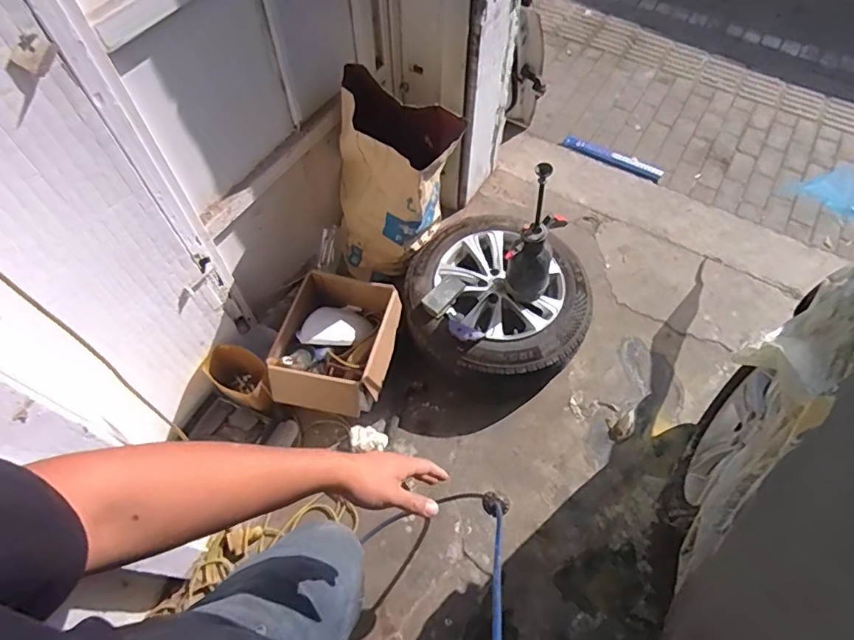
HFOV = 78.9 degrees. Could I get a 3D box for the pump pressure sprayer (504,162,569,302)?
[{"bbox_3d":[0.309,-0.232,1.437,0.141,0.510,0.161,17,61,10],"label":"pump pressure sprayer"}]

